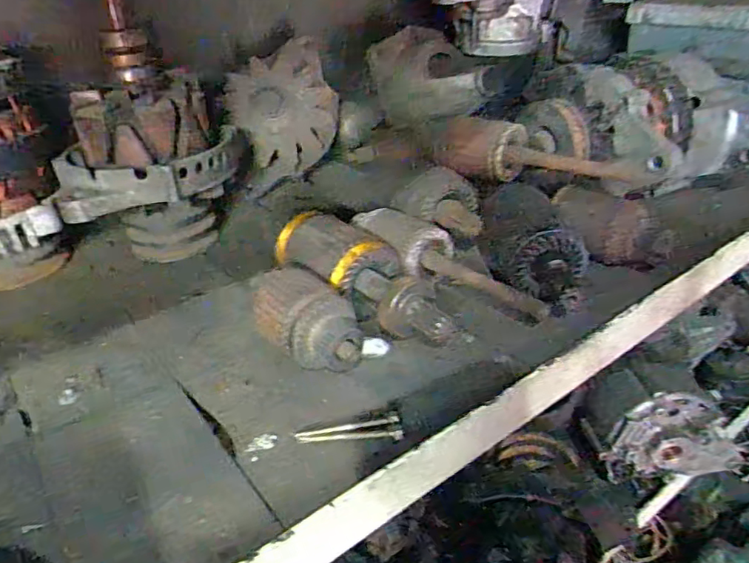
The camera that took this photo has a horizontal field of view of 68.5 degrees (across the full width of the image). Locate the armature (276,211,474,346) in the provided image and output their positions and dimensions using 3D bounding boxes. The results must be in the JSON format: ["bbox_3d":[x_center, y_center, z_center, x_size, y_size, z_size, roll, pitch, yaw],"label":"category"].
[{"bbox_3d":[-0.001,-0.003,0.400,0.161,0.058,0.066,24,42,36],"label":"armature"}]

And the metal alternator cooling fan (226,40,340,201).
[{"bbox_3d":[-0.098,-0.182,0.605,0.113,0.142,0.026,-15,0,-10],"label":"metal alternator cooling fan"}]

